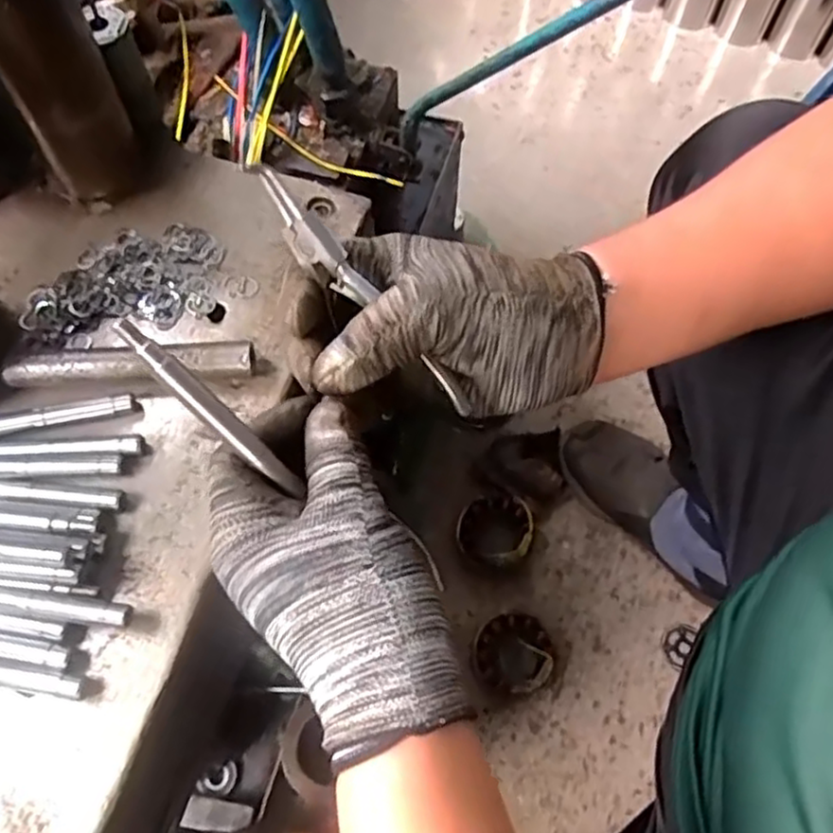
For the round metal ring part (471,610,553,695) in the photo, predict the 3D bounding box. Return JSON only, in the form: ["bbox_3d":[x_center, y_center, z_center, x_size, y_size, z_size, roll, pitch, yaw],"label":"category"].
[{"bbox_3d":[0.104,0.255,0.759,0.080,0.037,0.082,0,64,0],"label":"round metal ring part"}]

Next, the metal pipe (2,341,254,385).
[{"bbox_3d":[-0.164,-0.029,0.408,0.136,0.014,0.022,-3,65,-2],"label":"metal pipe"}]

